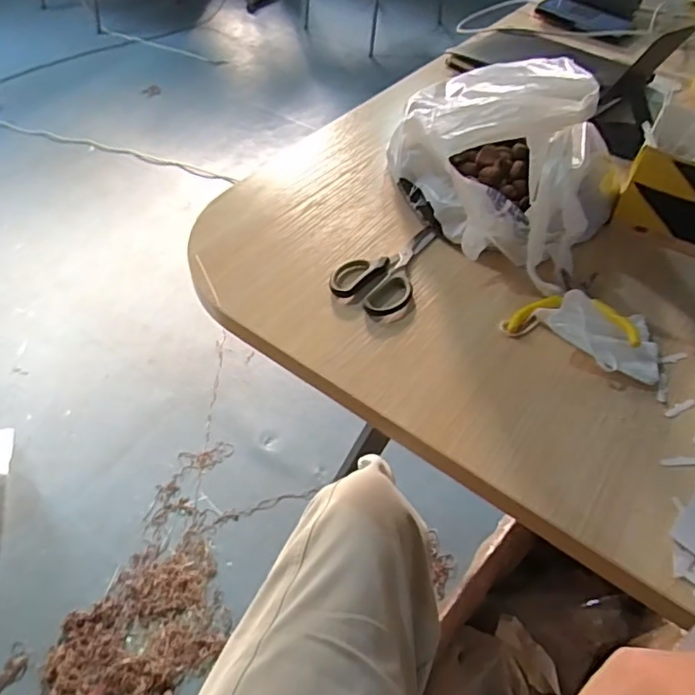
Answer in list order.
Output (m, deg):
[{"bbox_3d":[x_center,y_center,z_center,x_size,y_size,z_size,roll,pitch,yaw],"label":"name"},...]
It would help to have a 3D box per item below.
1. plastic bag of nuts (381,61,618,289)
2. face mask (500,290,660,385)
[{"bbox_3d":[0.156,-0.203,0.558,0.227,0.163,0.184,30,55,20],"label":"plastic bag of nuts"},{"bbox_3d":[0.209,-0.020,0.499,0.131,0.037,0.082,12,51,7],"label":"face mask"}]

